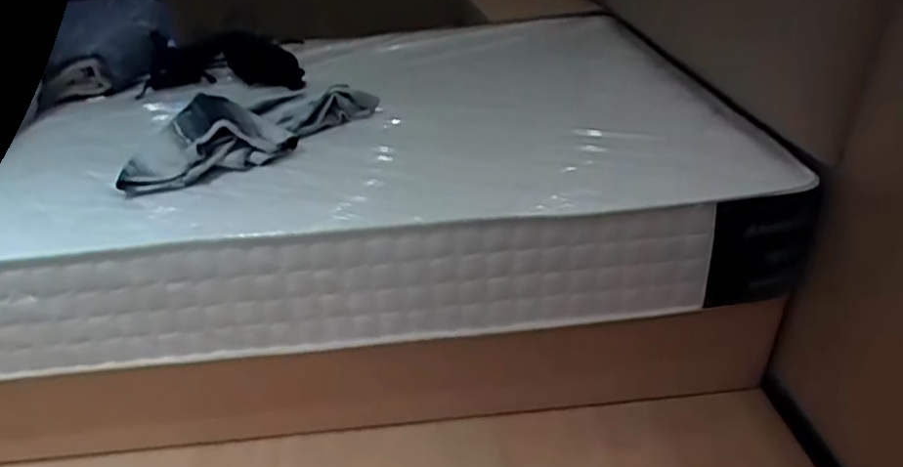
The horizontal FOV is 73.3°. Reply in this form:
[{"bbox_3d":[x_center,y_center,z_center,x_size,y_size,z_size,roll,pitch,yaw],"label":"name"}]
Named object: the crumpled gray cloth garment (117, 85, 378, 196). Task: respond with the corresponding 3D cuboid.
[{"bbox_3d":[-0.409,-0.216,1.206,0.261,0.102,0.505,15,37,29],"label":"crumpled gray cloth garment"}]

